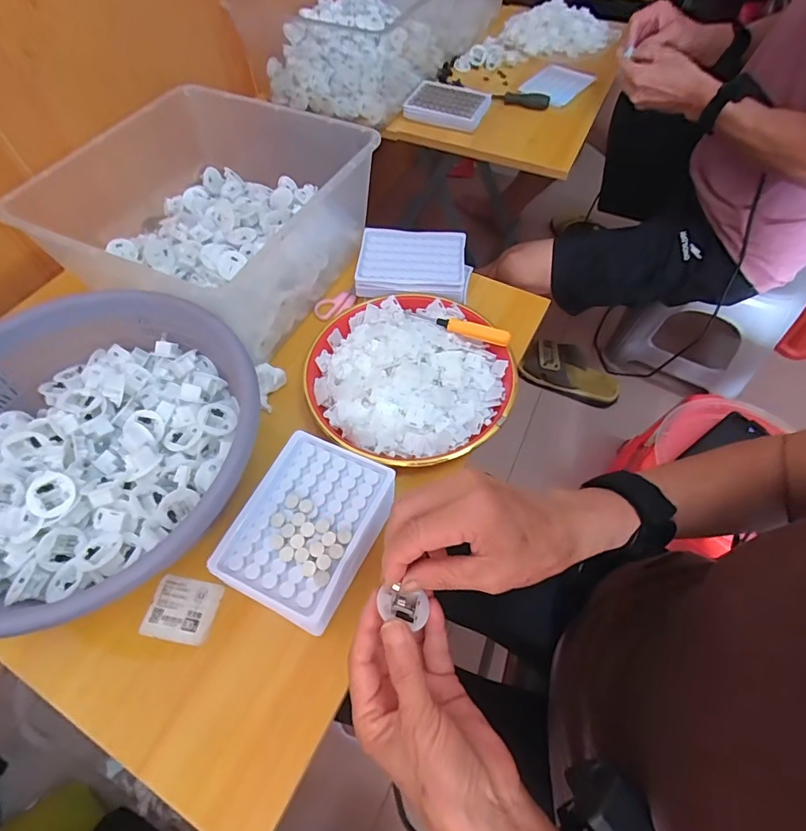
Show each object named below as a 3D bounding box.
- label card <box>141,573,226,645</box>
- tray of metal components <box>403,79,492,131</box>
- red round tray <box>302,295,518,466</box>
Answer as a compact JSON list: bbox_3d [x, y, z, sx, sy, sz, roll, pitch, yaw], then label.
[{"bbox_3d":[-0.188,0.166,0.392,0.060,0.004,0.049,7,57,8],"label":"label card"},{"bbox_3d":[0.082,-0.554,0.813,0.137,0.024,0.113,18,61,11],"label":"tray of metal components"},{"bbox_3d":[0.008,-0.052,0.488,0.214,0.028,0.213,0,59,0],"label":"red round tray"}]

